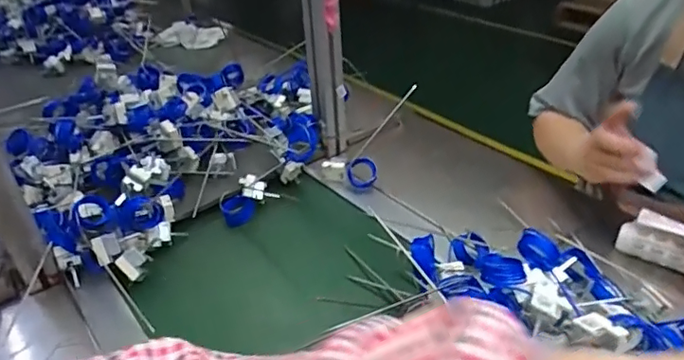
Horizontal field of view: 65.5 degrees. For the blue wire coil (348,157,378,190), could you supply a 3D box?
[{"bbox_3d":[0.031,-0.010,0.817,0.047,0.047,0.012,-17,-3,16],"label":"blue wire coil"}]

